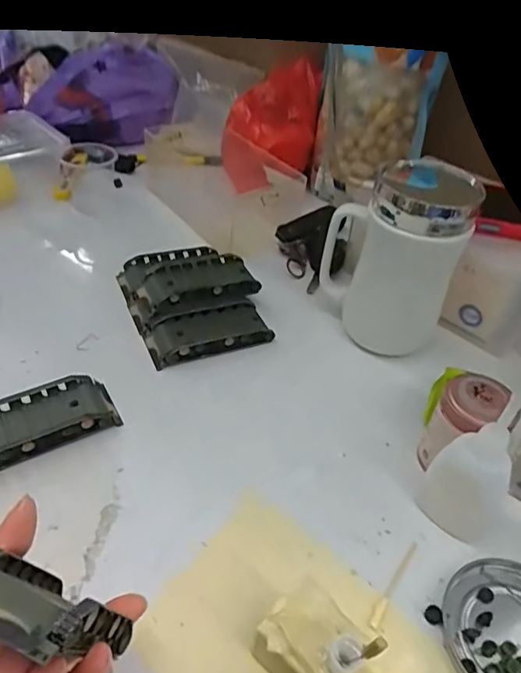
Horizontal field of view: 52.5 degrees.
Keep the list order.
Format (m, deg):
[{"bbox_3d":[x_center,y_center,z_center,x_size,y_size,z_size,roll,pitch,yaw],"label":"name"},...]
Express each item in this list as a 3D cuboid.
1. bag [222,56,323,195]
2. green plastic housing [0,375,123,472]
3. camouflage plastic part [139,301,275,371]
[{"bbox_3d":[0.011,-0.231,0.604,0.101,0.132,0.083,8,42,3],"label":"bag"},{"bbox_3d":[-0.147,0.057,0.350,0.097,0.022,0.042,-19,48,-25],"label":"green plastic housing"},{"bbox_3d":[-0.043,-0.003,0.429,0.096,0.019,0.043,-14,45,-20],"label":"camouflage plastic part"}]

